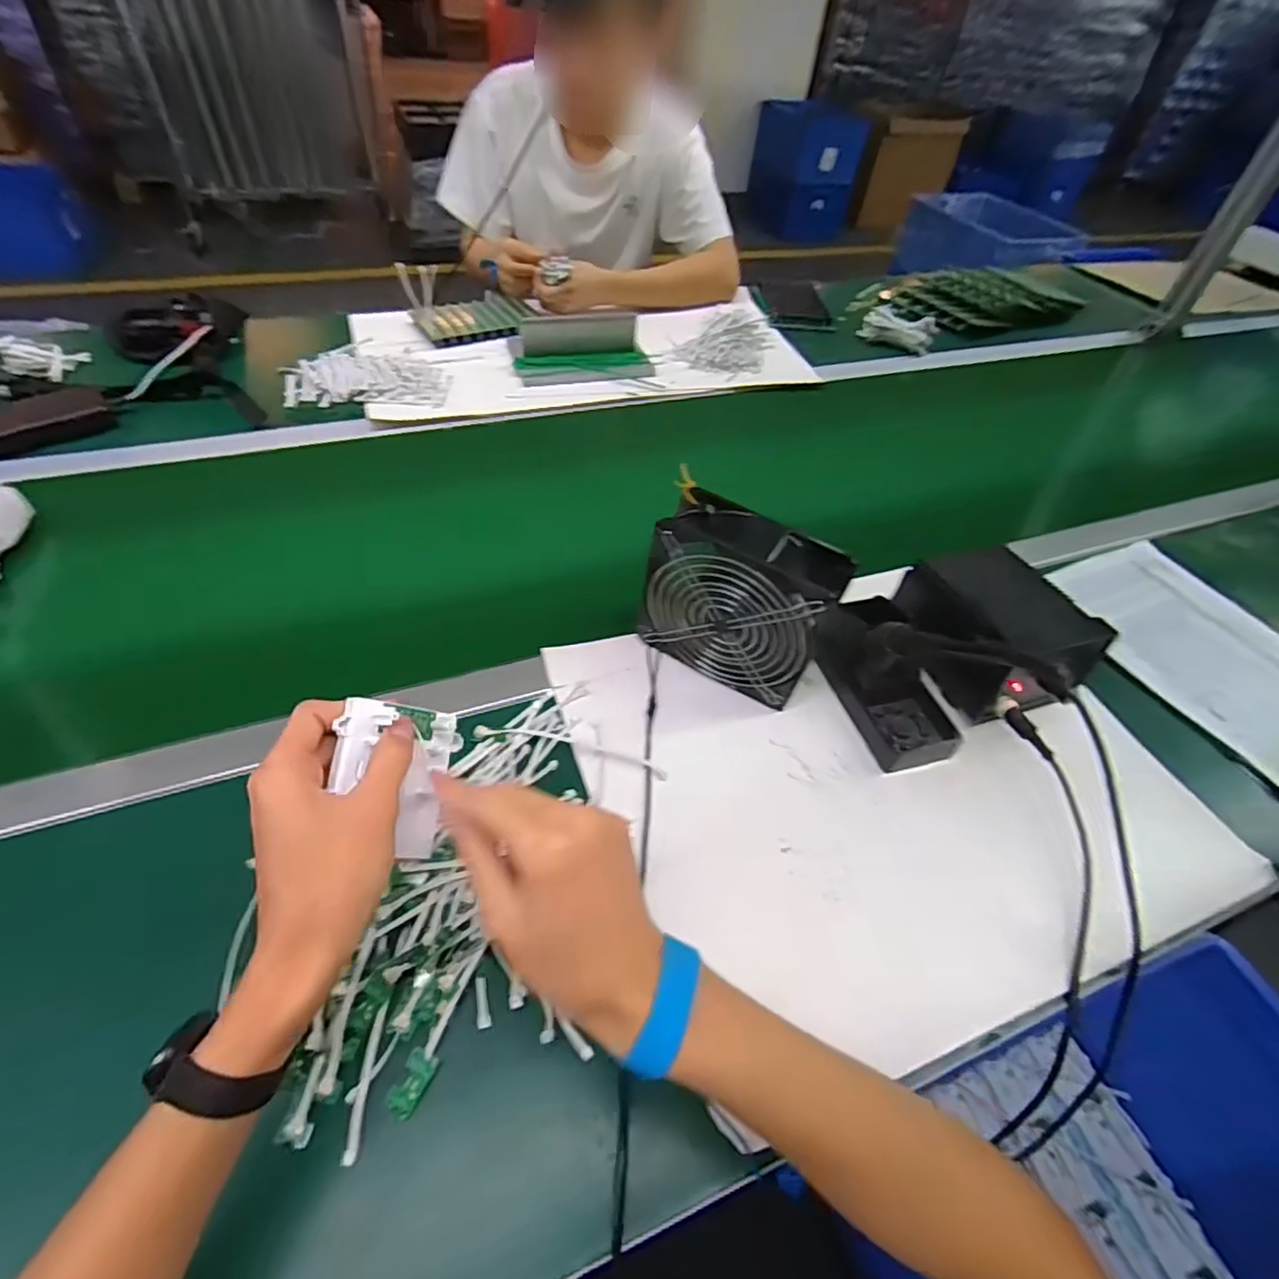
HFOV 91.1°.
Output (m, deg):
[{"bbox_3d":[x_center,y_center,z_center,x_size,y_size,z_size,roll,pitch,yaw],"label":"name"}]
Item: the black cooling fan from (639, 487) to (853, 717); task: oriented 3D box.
[{"bbox_3d":[0.084,-0.035,0.533,0.147,0.148,0.065,23,51,13],"label":"black cooling fan"}]

